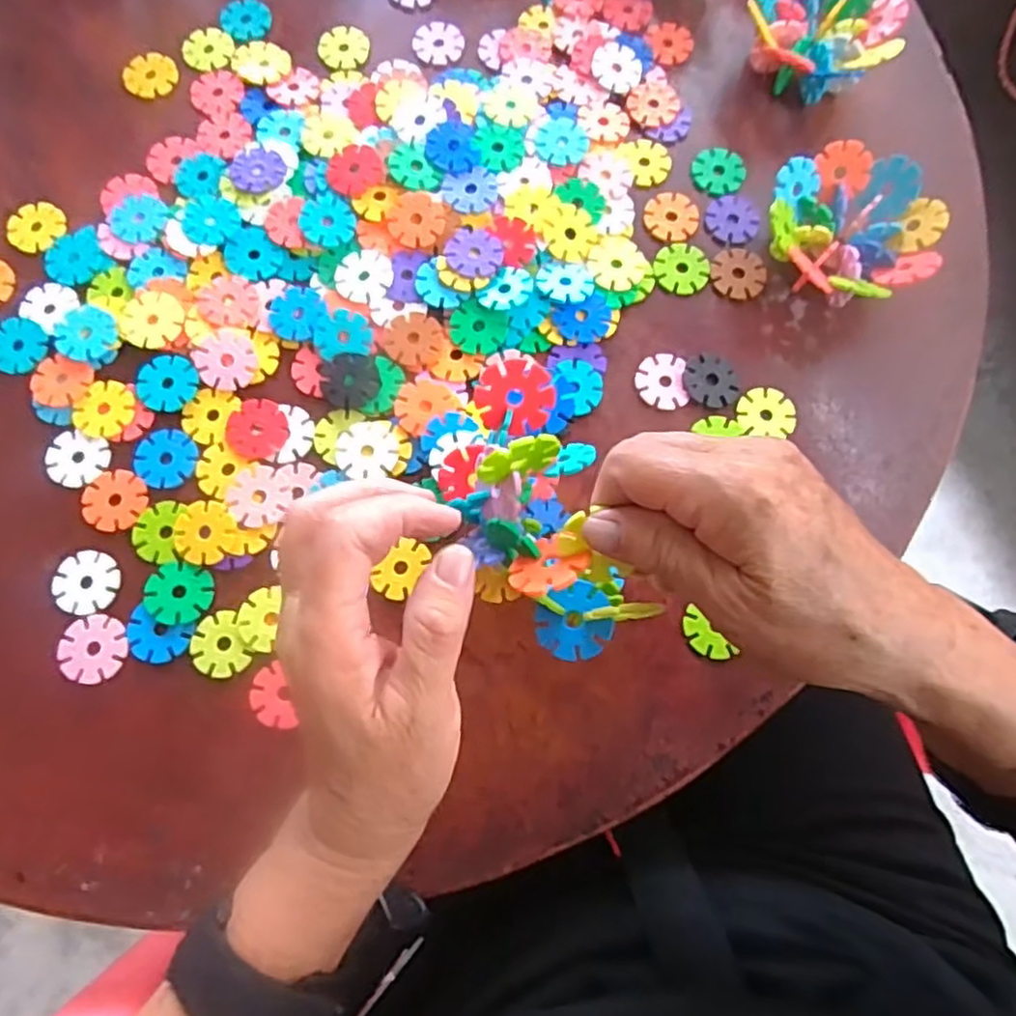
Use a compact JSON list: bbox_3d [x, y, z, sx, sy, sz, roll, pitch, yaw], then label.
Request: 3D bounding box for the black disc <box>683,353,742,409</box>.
[{"bbox_3d":[0.111,-0.070,0.377,0.030,0.004,0.031,0,75,-2],"label":"black disc"}]

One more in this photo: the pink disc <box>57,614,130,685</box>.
[{"bbox_3d":[-0.200,0.068,0.334,0.031,0.004,0.032,0,75,-2],"label":"pink disc"}]

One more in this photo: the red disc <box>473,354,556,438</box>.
[{"bbox_3d":[0.003,-0.045,0.280,0.031,0.004,0.030,0,109,0],"label":"red disc"}]

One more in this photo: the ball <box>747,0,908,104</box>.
[{"bbox_3d":[0.183,-0.282,0.417,0.087,0.042,0.078,21,75,4],"label":"ball"}]

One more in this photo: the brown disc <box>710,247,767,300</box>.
[{"bbox_3d":[0.133,-0.135,0.400,0.031,0.004,0.032,0,75,-2],"label":"brown disc"}]

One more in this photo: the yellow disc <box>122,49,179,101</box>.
[{"bbox_3d":[-0.221,-0.268,0.430,0.030,0.004,0.032,0,75,-2],"label":"yellow disc"}]

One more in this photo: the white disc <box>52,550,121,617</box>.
[{"bbox_3d":[-0.211,0.038,0.349,0.029,0.006,0.031,0,75,-2],"label":"white disc"}]

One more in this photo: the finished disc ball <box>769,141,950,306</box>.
[{"bbox_3d":[0.184,-0.149,0.384,0.087,0.041,0.086,0,75,-2],"label":"finished disc ball"}]

